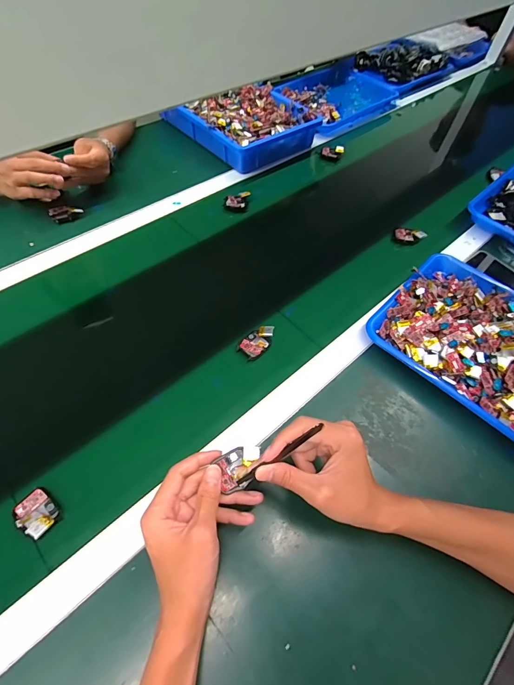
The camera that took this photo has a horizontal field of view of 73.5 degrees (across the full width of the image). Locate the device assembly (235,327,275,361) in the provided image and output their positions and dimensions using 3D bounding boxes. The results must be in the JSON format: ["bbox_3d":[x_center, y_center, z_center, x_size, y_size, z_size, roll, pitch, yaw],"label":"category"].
[{"bbox_3d":[0.000,-0.001,0.501,0.036,0.019,0.057,30,58,18],"label":"device assembly"}]

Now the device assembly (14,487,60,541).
[{"bbox_3d":[-0.234,0.181,0.365,0.048,0.019,0.034,38,60,22],"label":"device assembly"}]

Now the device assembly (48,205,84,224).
[{"bbox_3d":[-0.345,-0.233,0.623,0.055,0.015,0.027,-17,56,-15],"label":"device assembly"}]

